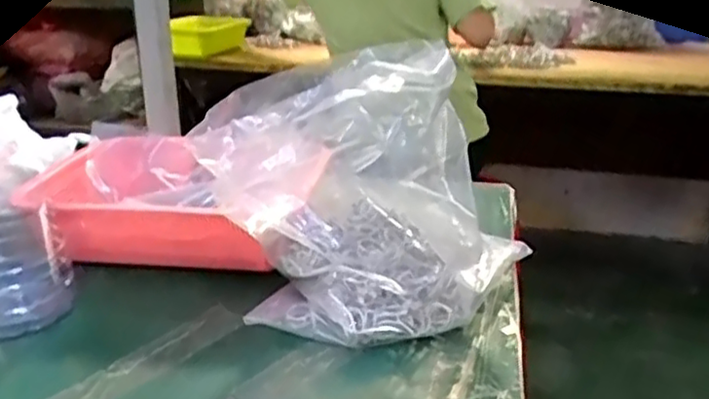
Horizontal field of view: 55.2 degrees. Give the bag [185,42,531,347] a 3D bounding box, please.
[{"bbox_3d":[0.015,-0.009,0.609,0.249,0.227,0.173,5,22,11],"label":"bag"}]

